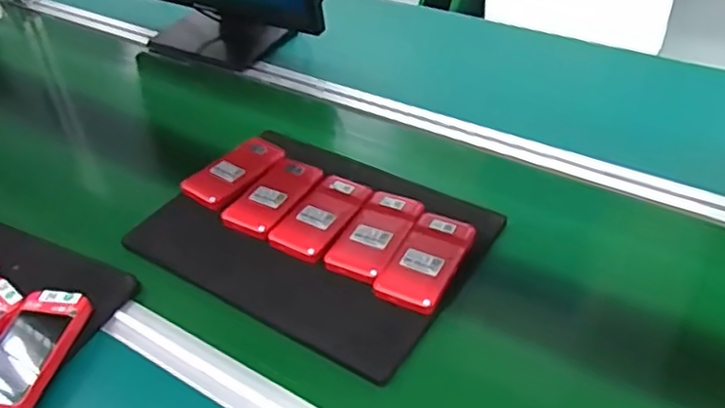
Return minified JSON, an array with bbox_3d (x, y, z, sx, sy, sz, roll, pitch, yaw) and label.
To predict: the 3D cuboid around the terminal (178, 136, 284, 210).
[{"bbox_3d":[-0.154,-0.041,0.783,0.071,0.016,0.124,25,50,33],"label":"terminal"}]

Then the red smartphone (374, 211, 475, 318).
[{"bbox_3d":[0.065,0.054,0.656,0.064,0.013,0.130,16,46,26],"label":"red smartphone"}]

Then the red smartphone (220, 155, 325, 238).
[{"bbox_3d":[-0.100,-0.012,0.746,0.063,0.011,0.136,16,46,26],"label":"red smartphone"}]

